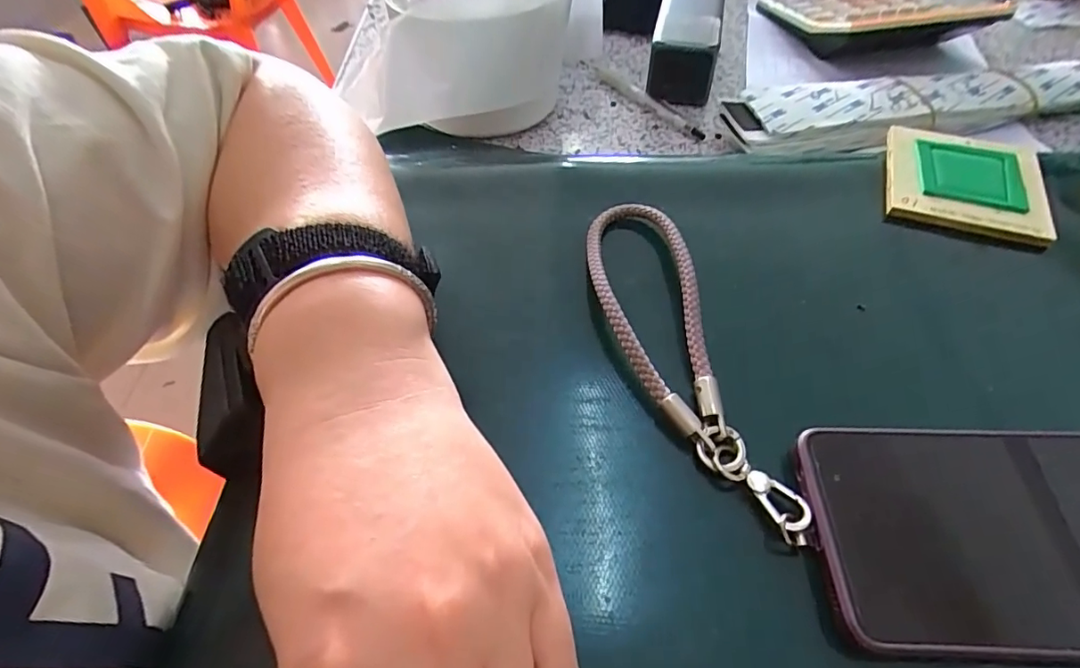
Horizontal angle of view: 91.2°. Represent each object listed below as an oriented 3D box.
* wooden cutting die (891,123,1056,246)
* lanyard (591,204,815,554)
[{"bbox_3d":[0.248,-0.091,0.311,0.079,0.012,0.082,16,55,15],"label":"wooden cutting die"},{"bbox_3d":[0.060,0.004,0.250,0.057,0.028,0.184,-8,52,-2],"label":"lanyard"}]

